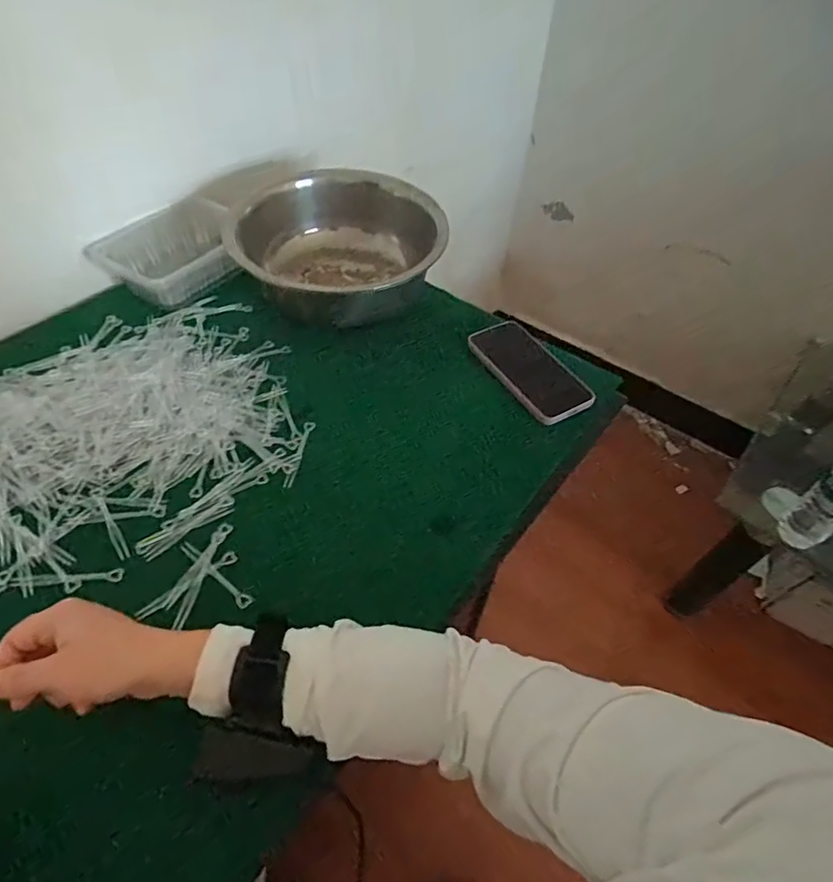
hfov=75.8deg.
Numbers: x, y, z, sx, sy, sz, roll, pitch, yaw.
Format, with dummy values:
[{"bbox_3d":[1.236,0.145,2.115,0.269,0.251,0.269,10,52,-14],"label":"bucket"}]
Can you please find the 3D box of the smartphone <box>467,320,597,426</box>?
[{"bbox_3d":[0.133,-0.083,0.632,0.077,0.017,0.154,-23,58,-26],"label":"smartphone"}]

